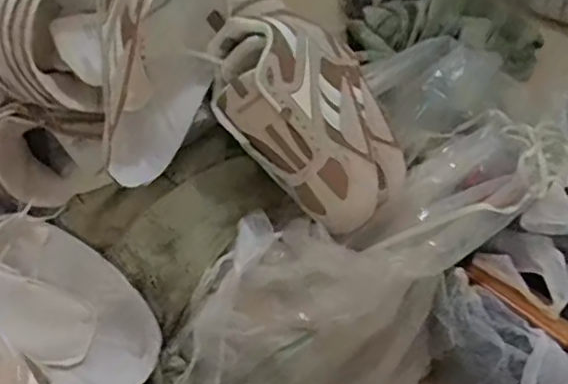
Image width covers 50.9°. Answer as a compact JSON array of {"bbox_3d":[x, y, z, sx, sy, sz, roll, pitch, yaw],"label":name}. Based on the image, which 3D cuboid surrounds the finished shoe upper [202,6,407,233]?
[{"bbox_3d":[0.029,-0.090,0.702,0.165,0.285,0.069,-44,18,1],"label":"finished shoe upper"}]

